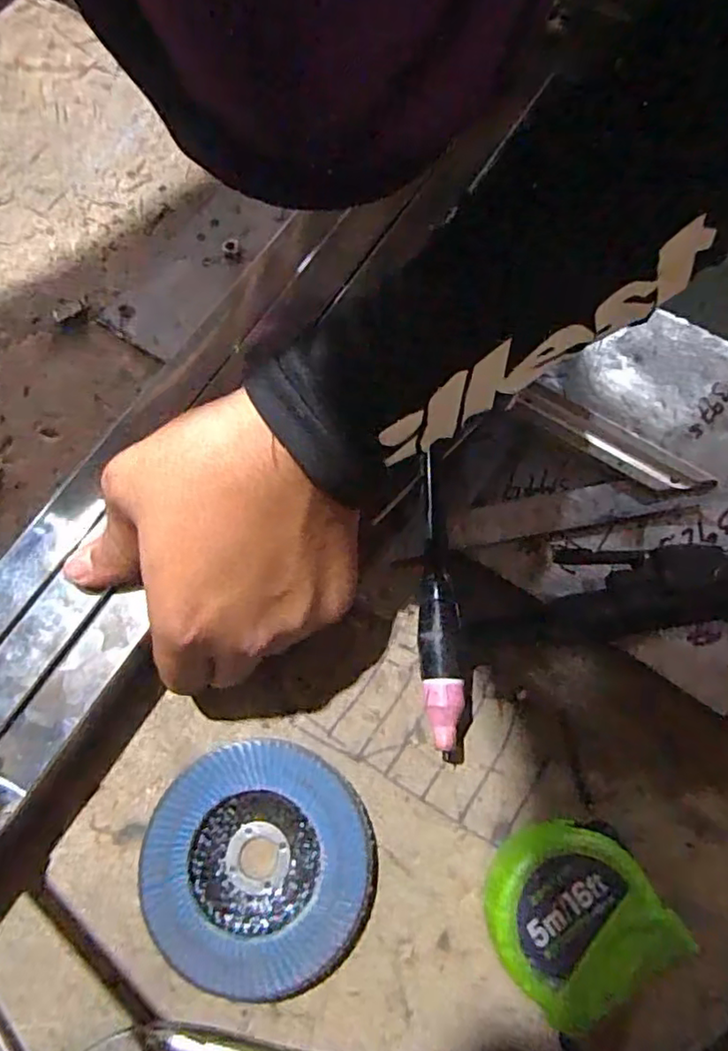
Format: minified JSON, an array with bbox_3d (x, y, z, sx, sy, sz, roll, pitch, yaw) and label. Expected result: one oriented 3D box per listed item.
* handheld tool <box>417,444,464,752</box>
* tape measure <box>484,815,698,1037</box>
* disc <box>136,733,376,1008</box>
[{"bbox_3d":[0.035,0.034,0.297,0.019,0.021,0.138,0,71,0],"label":"handheld tool"},{"bbox_3d":[0.080,0.154,0.247,0.061,0.036,0.060,-32,74,-10],"label":"tape measure"},{"bbox_3d":[-0.045,0.146,0.263,0.093,0.010,0.097,0,71,0],"label":"disc"}]

